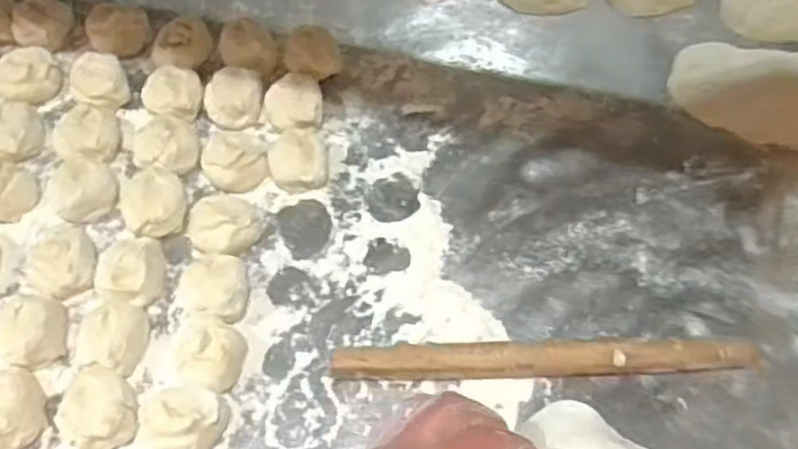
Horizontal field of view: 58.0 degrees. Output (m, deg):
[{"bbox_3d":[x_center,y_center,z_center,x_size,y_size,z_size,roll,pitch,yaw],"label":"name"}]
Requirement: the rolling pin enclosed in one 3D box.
[{"bbox_3d":[0.111,0.102,0.535,0.315,0.027,0.023,-2,62,-1],"label":"rolling pin"}]

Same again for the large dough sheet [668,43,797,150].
[{"bbox_3d":[0.341,-0.113,0.634,0.193,0.052,0.080,20,64,10],"label":"large dough sheet"}]

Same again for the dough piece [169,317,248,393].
[{"bbox_3d":[-0.140,0.096,0.522,0.046,0.033,0.049,0,62,0],"label":"dough piece"}]

